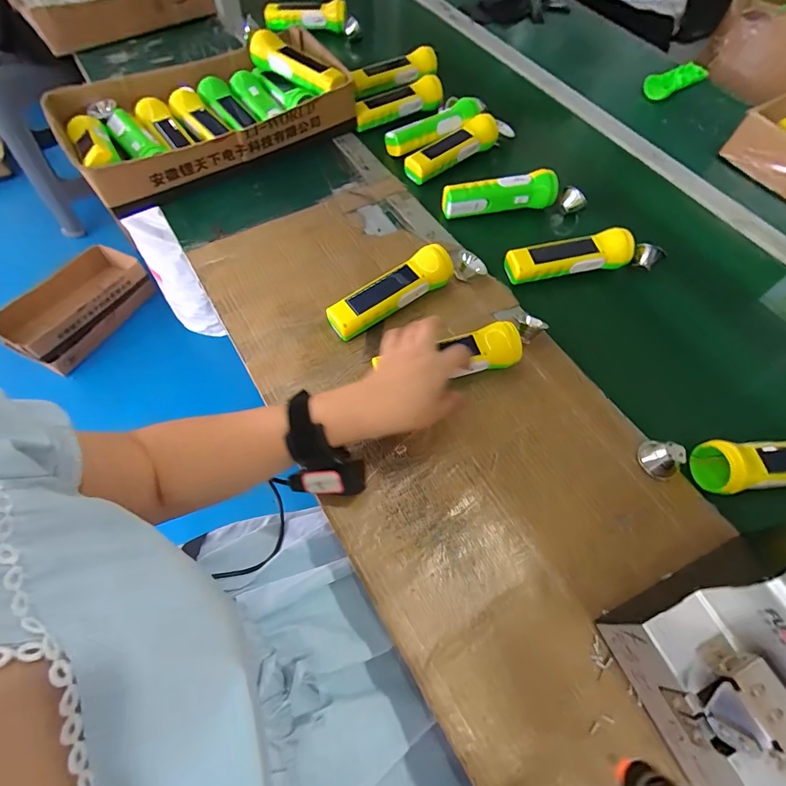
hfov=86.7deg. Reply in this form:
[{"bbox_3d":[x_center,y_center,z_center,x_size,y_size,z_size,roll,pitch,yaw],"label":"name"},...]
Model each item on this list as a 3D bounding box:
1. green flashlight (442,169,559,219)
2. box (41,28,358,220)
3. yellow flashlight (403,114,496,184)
[{"bbox_3d":[0.158,-0.298,0.620,0.171,0.039,0.035,-8,63,-6],"label":"green flashlight"},{"bbox_3d":[-0.285,-0.442,0.659,0.419,0.083,0.225,-33,68,-17],"label":"box"},{"bbox_3d":[0.093,-0.398,0.675,0.170,0.039,0.069,-35,69,-18],"label":"yellow flashlight"}]

